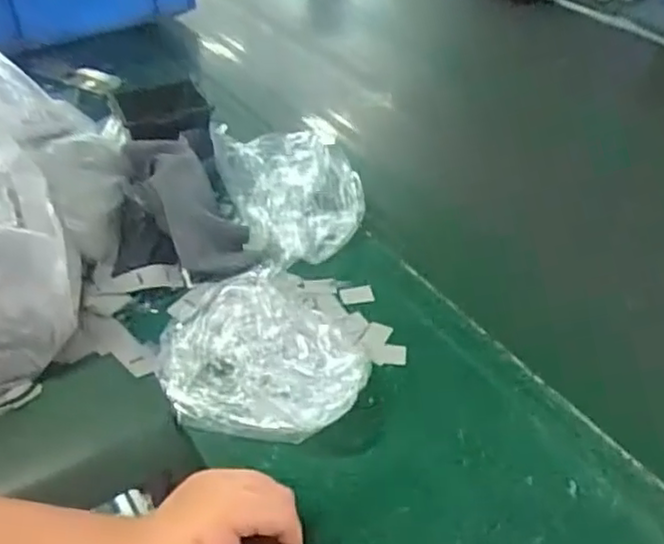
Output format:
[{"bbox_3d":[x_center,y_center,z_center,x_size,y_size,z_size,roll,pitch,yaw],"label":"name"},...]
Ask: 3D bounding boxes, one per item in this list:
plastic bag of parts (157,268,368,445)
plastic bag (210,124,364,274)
[{"bbox_3d":[-0.062,0.073,0.598,0.181,0.053,0.143,9,43,10],"label":"plastic bag of parts"},{"bbox_3d":[-0.038,-0.088,0.781,0.153,0.069,0.182,-13,44,-14],"label":"plastic bag"}]

